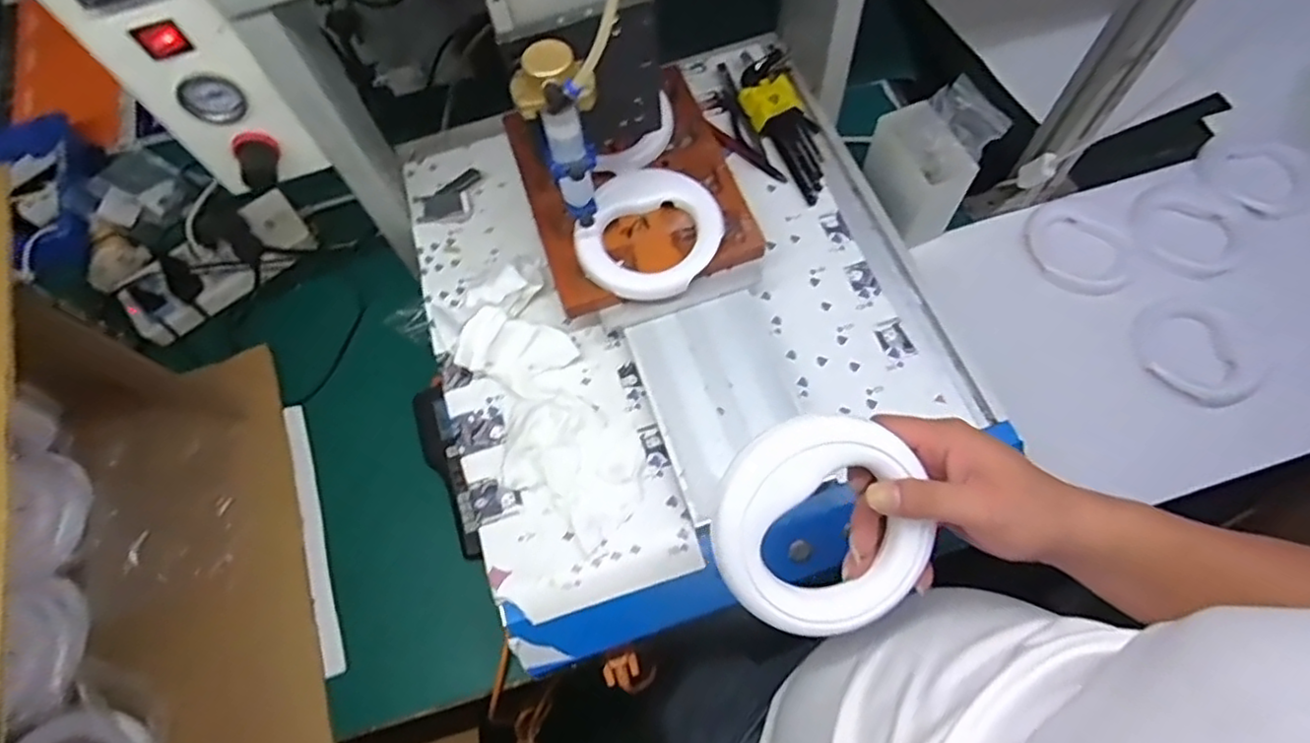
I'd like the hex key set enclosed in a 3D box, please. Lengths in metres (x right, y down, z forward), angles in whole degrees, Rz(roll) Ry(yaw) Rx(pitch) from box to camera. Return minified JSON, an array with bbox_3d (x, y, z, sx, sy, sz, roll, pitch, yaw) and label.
[{"bbox_3d":[0.136,-0.272,0.717,0.070,0.039,0.203,-21,68,-6],"label":"hex key set"}]

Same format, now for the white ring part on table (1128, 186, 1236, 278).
[{"bbox_3d":[0.653,-0.174,0.835,0.111,0.011,0.130,-30,69,-10],"label":"white ring part on table"}]

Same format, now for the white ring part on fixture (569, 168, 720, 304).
[{"bbox_3d":[-0.008,-0.127,0.615,0.126,0.017,0.132,31,72,15],"label":"white ring part on fixture"}]

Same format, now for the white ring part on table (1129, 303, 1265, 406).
[{"bbox_3d":[0.612,-0.023,0.767,0.114,0.015,0.131,-42,71,-14],"label":"white ring part on table"}]

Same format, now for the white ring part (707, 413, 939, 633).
[{"bbox_3d":[0.097,0.090,0.403,0.125,0.023,0.119,0,92,-1],"label":"white ring part"}]

